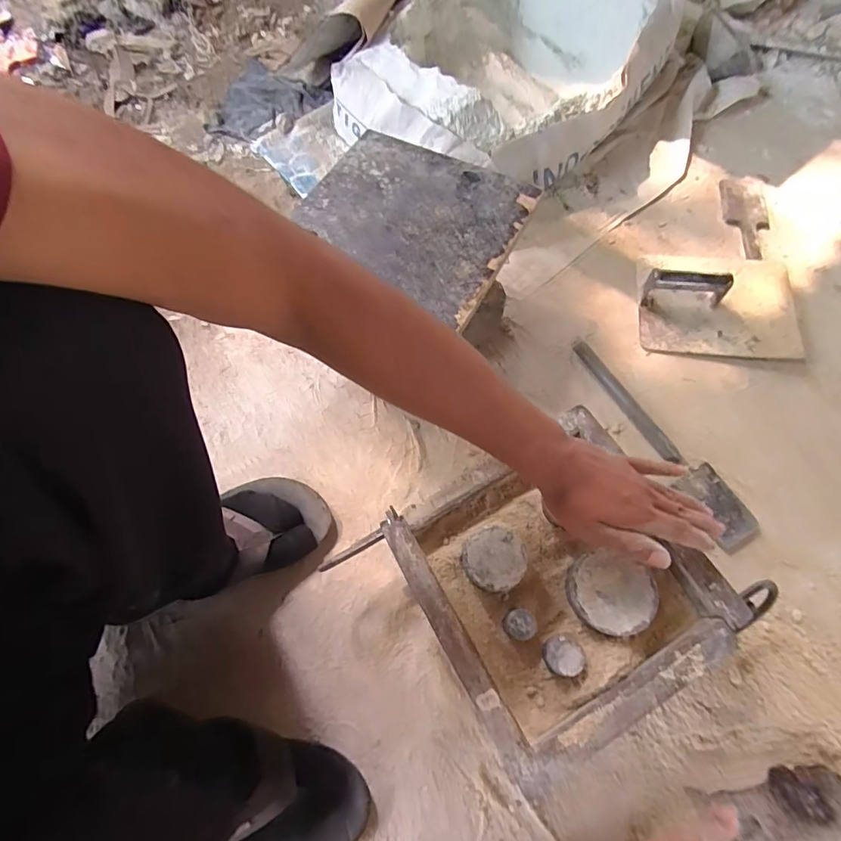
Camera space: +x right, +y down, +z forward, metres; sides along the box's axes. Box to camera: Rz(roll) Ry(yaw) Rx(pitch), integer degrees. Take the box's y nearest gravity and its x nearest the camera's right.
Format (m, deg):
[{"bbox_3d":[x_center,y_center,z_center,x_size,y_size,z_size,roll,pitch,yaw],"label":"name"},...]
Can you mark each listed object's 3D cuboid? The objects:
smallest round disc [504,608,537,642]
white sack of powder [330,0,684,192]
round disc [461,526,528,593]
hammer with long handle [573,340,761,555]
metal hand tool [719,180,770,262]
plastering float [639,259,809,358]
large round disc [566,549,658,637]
[{"bbox_3d":[0.088,0.184,0.418,0.027,0.026,0.025,0,71,1],"label":"smallest round disc"},{"bbox_3d":[0.132,-0.630,0.802,0.442,0.159,0.520,33,73,15],"label":"white sack of powder"},{"bbox_3d":[0.069,0.132,0.439,0.056,0.028,0.054,0,71,1],"label":"round disc"},{"bbox_3d":[0.298,0.022,0.589,0.052,0.020,0.309,-32,69,-10],"label":"hammer with long handle"},{"bbox_3d":[0.510,-0.317,0.729,0.067,0.009,0.174,9,68,7],"label":"metal hand tool"},{"bbox_3d":[0.411,-0.169,0.634,0.203,0.060,0.161,6,68,5],"label":"plastering float"},{"bbox_3d":[0.170,0.159,0.425,0.073,0.031,0.064,25,73,9],"label":"large round disc"}]

